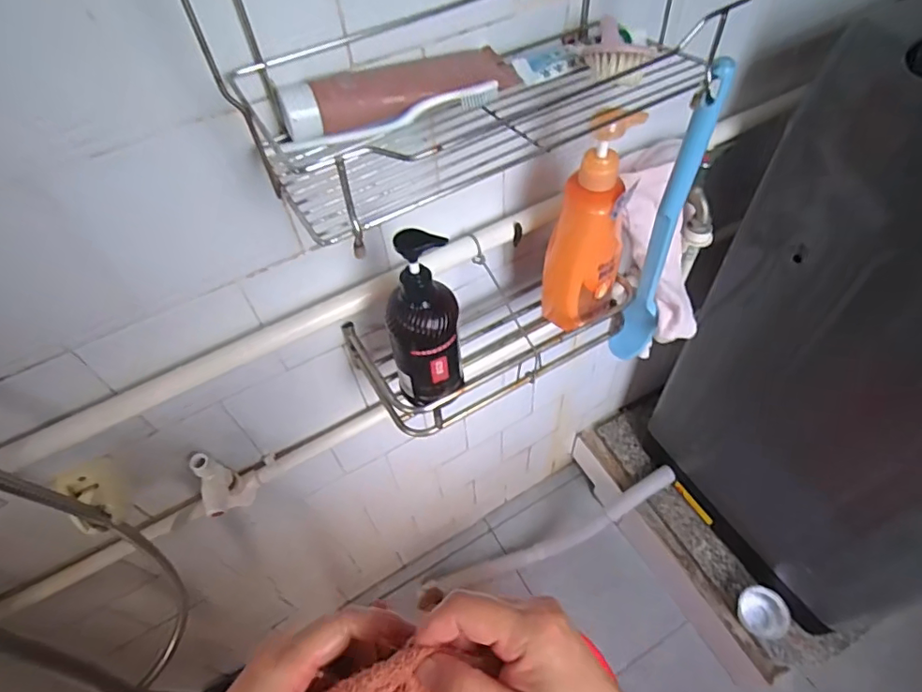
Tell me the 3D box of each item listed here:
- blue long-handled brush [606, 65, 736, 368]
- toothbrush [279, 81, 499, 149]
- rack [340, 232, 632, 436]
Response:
[{"bbox_3d":[0.208,-0.101,0.561,0.040,0.379,0.029,22,57,19],"label":"blue long-handled brush"},{"bbox_3d":[-0.053,-0.174,0.411,0.168,0.017,0.016,-15,53,-8],"label":"toothbrush"},{"bbox_3d":[0.042,-0.015,0.648,0.320,0.068,0.149,-27,56,-16],"label":"rack"}]

